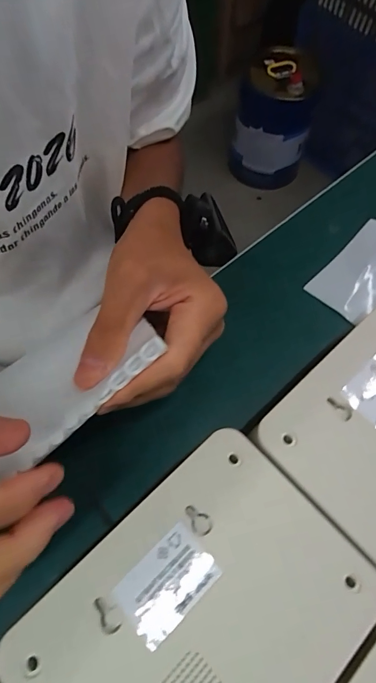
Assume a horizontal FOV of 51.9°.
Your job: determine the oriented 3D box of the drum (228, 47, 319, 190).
[{"bbox_3d":[0.255,-0.655,1.186,0.221,0.312,0.196,1,64,0],"label":"drum"}]

